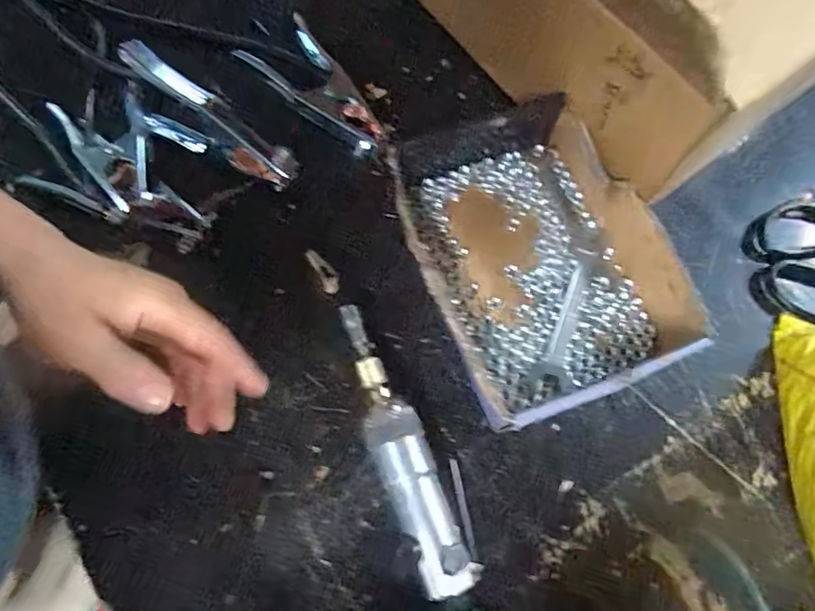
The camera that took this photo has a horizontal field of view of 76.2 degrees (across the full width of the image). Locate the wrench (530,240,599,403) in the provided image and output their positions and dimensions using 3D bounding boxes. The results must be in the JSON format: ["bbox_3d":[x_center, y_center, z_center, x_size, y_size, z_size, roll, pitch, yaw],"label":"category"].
[{"bbox_3d":[0.139,0.010,0.446,0.025,0.004,0.150,23,72,6],"label":"wrench"}]

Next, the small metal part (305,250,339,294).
[{"bbox_3d":[-0.074,-0.032,0.461,0.016,0.004,0.046,-29,74,-10],"label":"small metal part"}]

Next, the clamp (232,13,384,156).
[{"bbox_3d":[-0.077,-0.213,0.505,0.158,0.026,0.078,39,75,11],"label":"clamp"}]

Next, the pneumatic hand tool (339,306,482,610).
[{"bbox_3d":[0.006,0.121,0.392,0.052,0.037,0.256,-21,73,-8],"label":"pneumatic hand tool"}]

